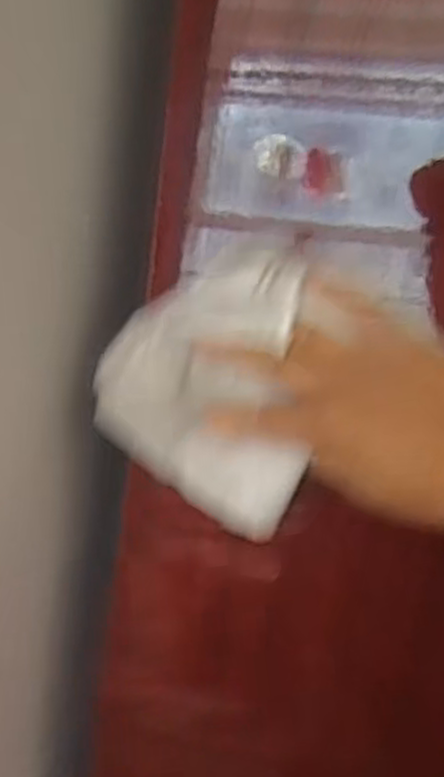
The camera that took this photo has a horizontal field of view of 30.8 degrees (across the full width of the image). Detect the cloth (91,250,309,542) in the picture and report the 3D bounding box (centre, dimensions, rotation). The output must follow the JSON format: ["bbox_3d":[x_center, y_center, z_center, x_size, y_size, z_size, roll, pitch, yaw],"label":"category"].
[{"bbox_3d":[-0.011,-0.004,0.421,0.114,0.134,0.027,13,17,20],"label":"cloth"}]

